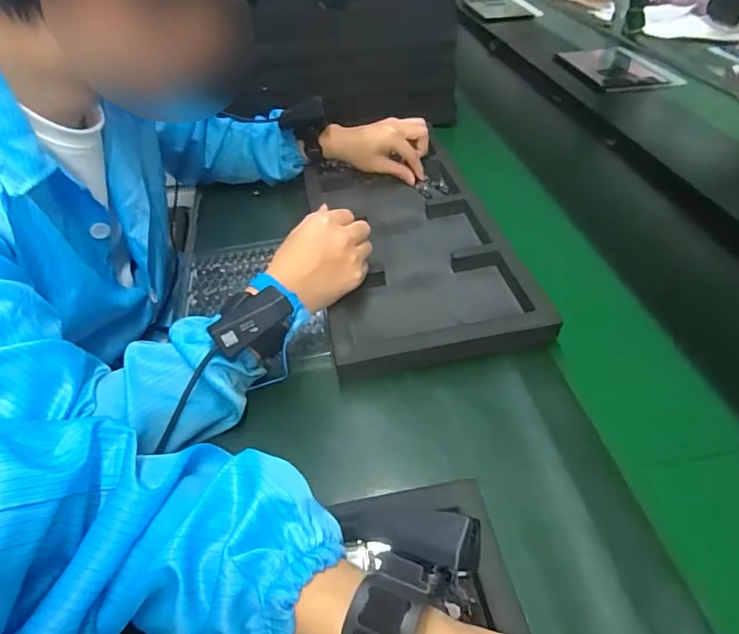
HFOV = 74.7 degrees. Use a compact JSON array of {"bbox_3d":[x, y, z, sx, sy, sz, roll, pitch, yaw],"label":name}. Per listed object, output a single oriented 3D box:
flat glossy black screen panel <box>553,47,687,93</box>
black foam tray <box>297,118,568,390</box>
[{"bbox_3d":[0.584,-0.583,1.145,0.213,0.021,0.310,-5,42,-3],"label":"flat glossy black screen panel"},{"bbox_3d":[0.046,-0.096,0.613,0.225,0.046,0.422,-7,43,-6],"label":"black foam tray"}]

